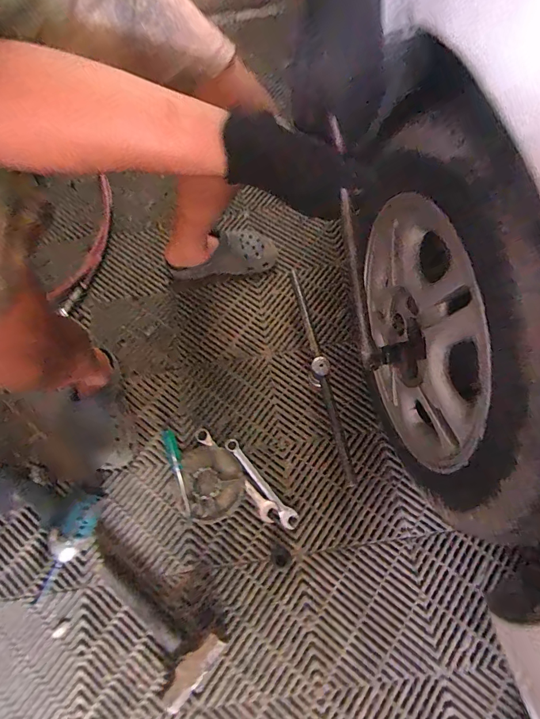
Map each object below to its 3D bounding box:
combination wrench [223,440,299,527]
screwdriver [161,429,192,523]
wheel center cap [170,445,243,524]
[{"bbox_3d":[-0.020,0.237,0.744,0.030,0.005,0.201,-39,71,-10],"label":"combination wrench"},{"bbox_3d":[-0.182,0.222,0.754,0.029,0.029,0.185,-23,69,-4],"label":"screwdriver"},{"bbox_3d":[-0.121,0.241,0.747,0.136,0.031,0.134,-2,69,4],"label":"wheel center cap"}]

